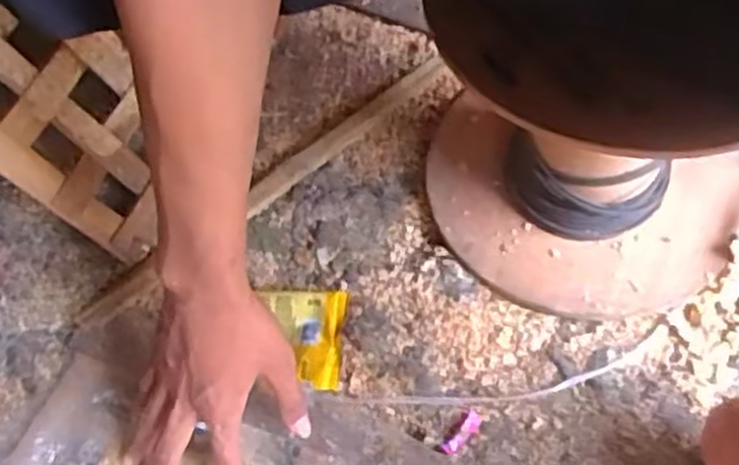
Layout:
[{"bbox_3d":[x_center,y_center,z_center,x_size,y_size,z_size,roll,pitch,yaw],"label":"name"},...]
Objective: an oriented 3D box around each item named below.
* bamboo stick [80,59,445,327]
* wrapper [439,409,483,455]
[{"bbox_3d":[-0.086,-0.048,0.748,0.429,0.010,0.026,-38,66,-19],"label":"bamboo stick"},{"bbox_3d":[0.073,0.156,0.616,0.014,0.005,0.042,37,66,20],"label":"wrapper"}]

